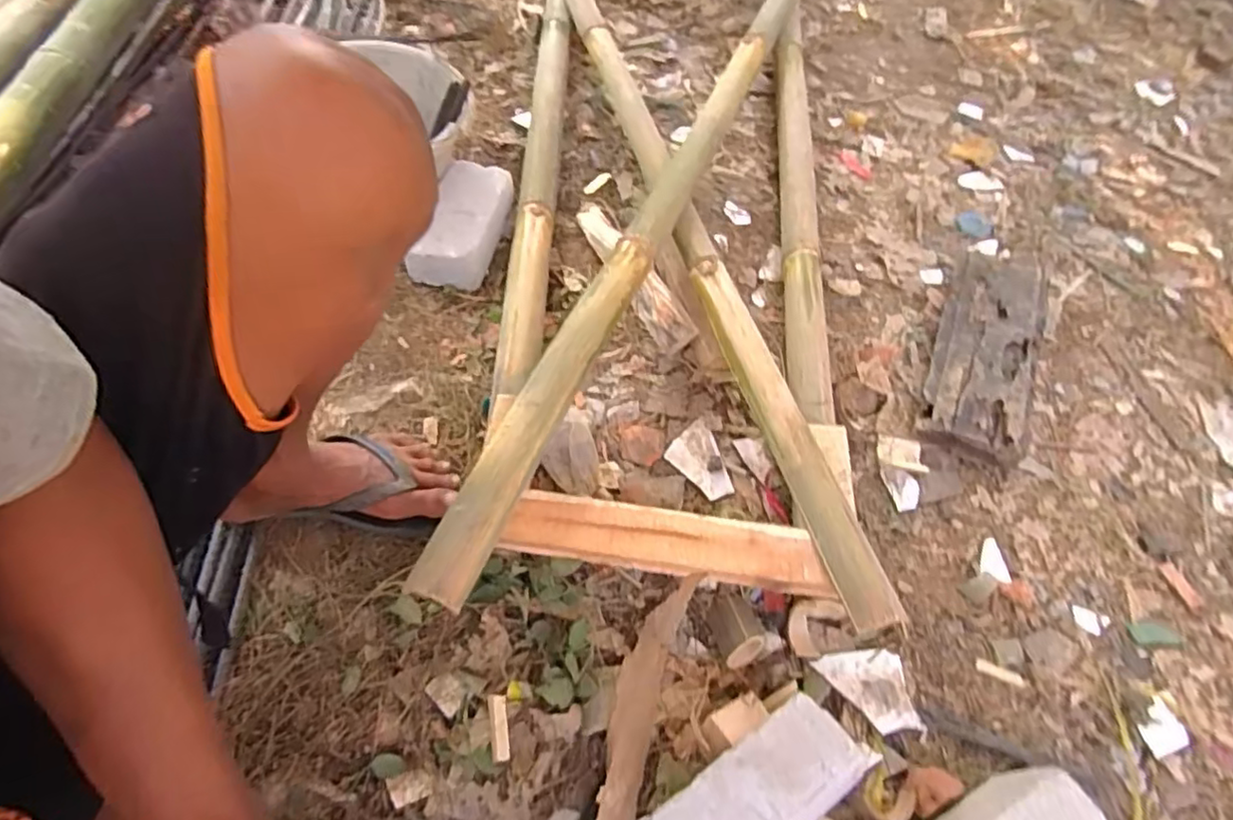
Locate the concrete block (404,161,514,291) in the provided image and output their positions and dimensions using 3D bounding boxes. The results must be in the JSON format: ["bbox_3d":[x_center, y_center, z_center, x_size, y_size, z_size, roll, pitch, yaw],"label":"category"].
[{"bbox_3d":[-0.229,-0.282,0.963,0.110,0.064,0.217,11,57,3],"label":"concrete block"}]

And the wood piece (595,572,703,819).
[{"bbox_3d":[0.018,0.293,0.602,0.049,0.023,0.286,4,50,27],"label":"wood piece"}]

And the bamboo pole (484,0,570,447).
[{"bbox_3d":[-0.126,-0.593,1.172,0.064,0.070,1.490,2,57,-3],"label":"bamboo pole"}]

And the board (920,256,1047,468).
[{"bbox_3d":[0.511,-0.093,0.884,0.122,0.066,0.380,25,59,12],"label":"board"}]

